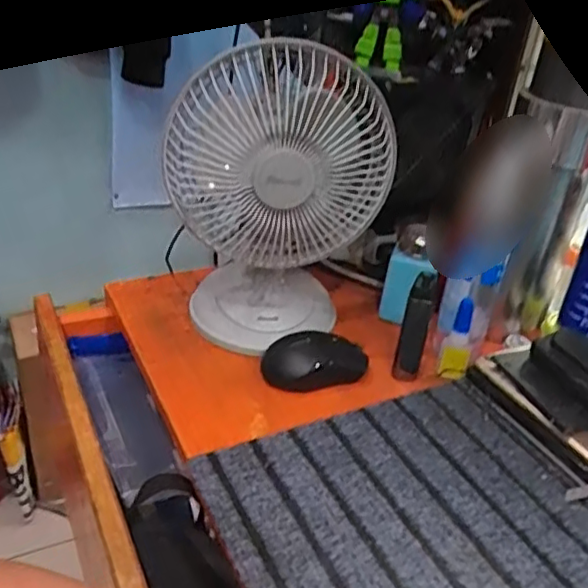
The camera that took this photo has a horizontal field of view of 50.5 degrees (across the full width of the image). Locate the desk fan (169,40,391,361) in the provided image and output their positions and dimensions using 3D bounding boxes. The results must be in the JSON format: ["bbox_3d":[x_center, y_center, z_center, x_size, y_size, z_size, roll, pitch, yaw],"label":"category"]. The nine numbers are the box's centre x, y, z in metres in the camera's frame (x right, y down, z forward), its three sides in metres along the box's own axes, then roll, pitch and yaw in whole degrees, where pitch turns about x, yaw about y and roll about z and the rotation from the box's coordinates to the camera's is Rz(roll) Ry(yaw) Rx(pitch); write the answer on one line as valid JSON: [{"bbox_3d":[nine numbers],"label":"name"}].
[{"bbox_3d":[-0.020,-0.092,0.590,0.166,0.268,0.119,-12,35,-30],"label":"desk fan"}]

